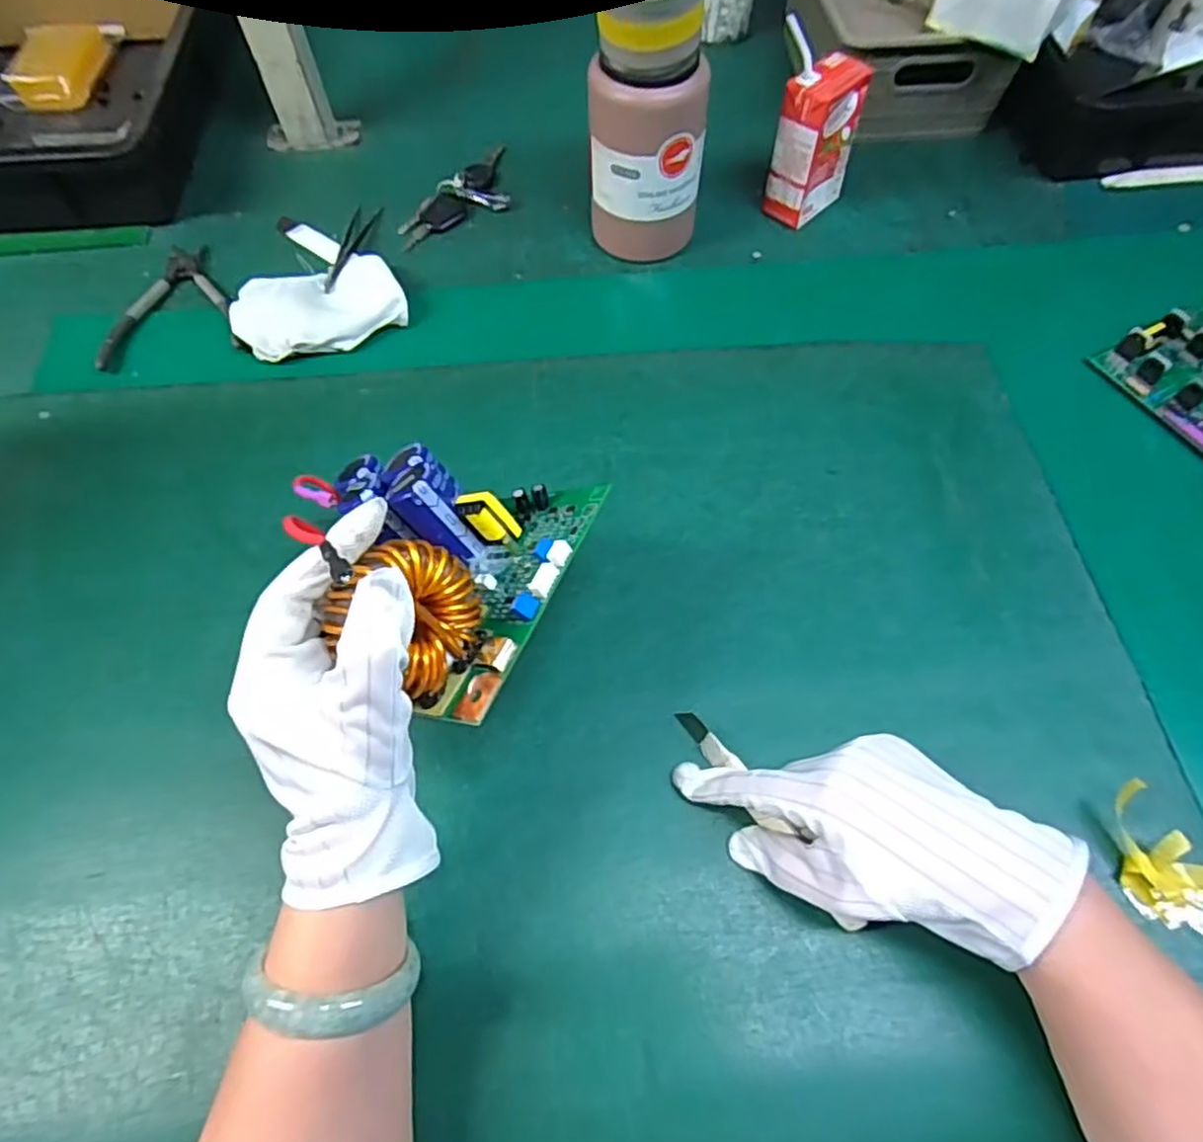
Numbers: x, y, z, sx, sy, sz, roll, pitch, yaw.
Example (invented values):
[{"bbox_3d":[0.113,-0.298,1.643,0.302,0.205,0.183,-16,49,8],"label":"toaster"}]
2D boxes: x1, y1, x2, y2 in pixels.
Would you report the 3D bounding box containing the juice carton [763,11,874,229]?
[{"bbox_3d":[0.177,-0.362,0.569,0.070,0.142,0.041,-37,67,-17],"label":"juice carton"}]

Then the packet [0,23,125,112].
[{"bbox_3d":[-0.554,-0.516,0.721,0.082,0.033,0.122,3,62,3],"label":"packet"}]

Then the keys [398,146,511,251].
[{"bbox_3d":[-0.120,-0.337,0.634,0.057,0.017,0.148,34,67,17],"label":"keys"}]

